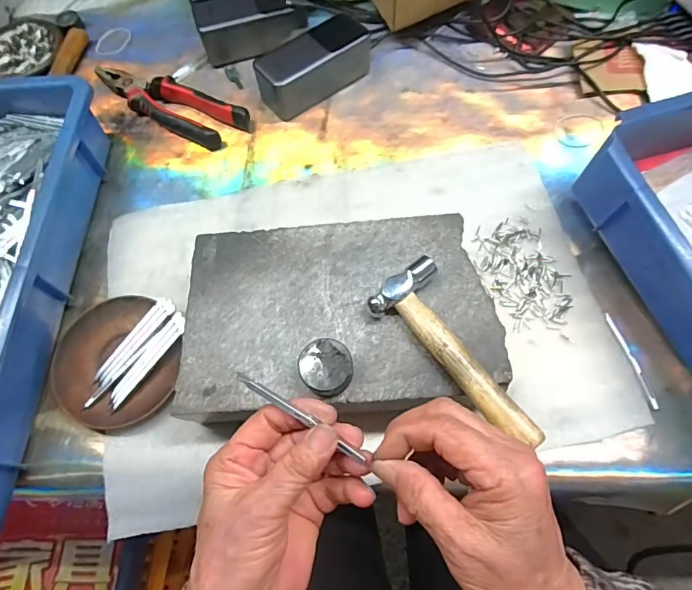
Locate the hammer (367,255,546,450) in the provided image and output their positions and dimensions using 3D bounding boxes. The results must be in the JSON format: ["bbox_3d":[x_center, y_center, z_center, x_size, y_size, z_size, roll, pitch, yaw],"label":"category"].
[{"bbox_3d":[0.087,0.038,0.320,0.056,0.021,0.147,-42,71,-14],"label":"hammer"}]

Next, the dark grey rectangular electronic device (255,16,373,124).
[{"bbox_3d":[-0.035,-0.260,0.505,0.127,0.054,0.057,-38,70,-13],"label":"dark grey rectangular electronic device"}]

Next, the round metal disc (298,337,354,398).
[{"bbox_3d":[-0.014,0.053,0.320,0.038,0.022,0.037,-1,66,2],"label":"round metal disc"}]

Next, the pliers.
[{"bbox_3d":[-0.211,-0.226,0.518,0.212,0.026,0.053,27,70,14],"label":"pliers"}]

